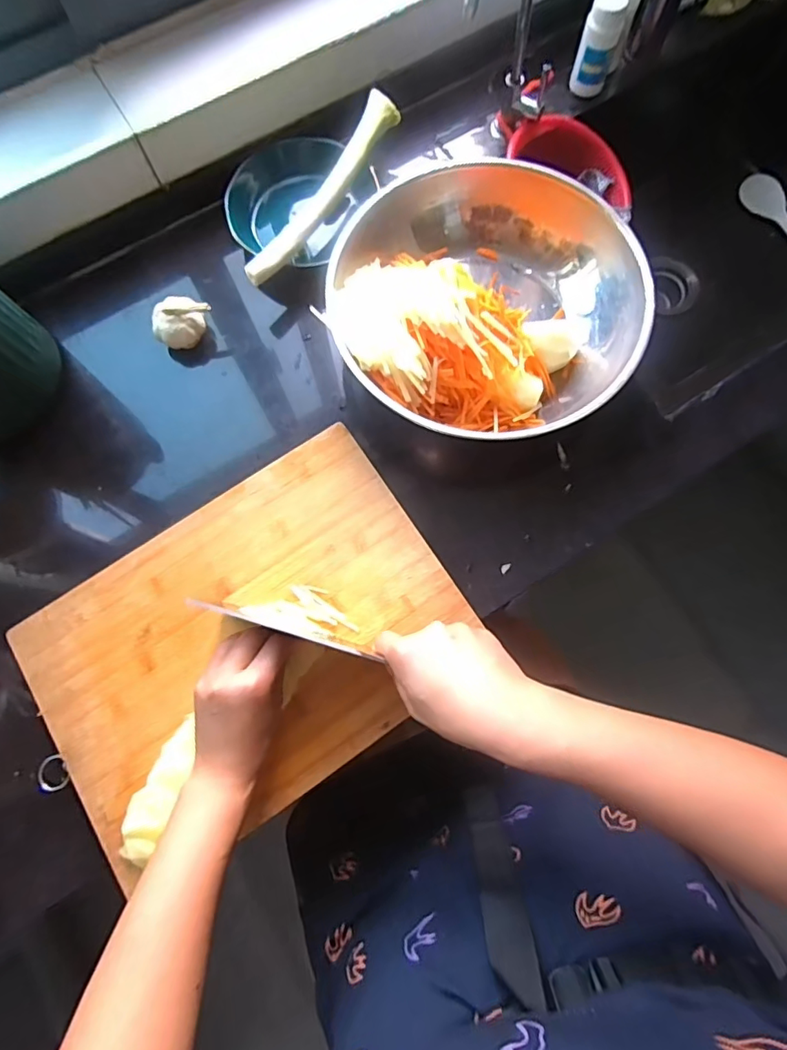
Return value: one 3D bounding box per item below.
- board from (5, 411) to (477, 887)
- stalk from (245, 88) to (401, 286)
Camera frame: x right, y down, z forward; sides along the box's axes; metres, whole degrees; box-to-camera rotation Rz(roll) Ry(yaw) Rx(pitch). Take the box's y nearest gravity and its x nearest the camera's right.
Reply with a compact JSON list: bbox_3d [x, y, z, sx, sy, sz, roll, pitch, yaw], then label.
[{"bbox_3d":[-0.132,0.105,0.473,0.363,0.015,0.266,-33,78,-7],"label":"board"},{"bbox_3d":[-0.072,-0.359,0.559,0.034,0.024,0.261,30,79,8],"label":"stalk"}]

